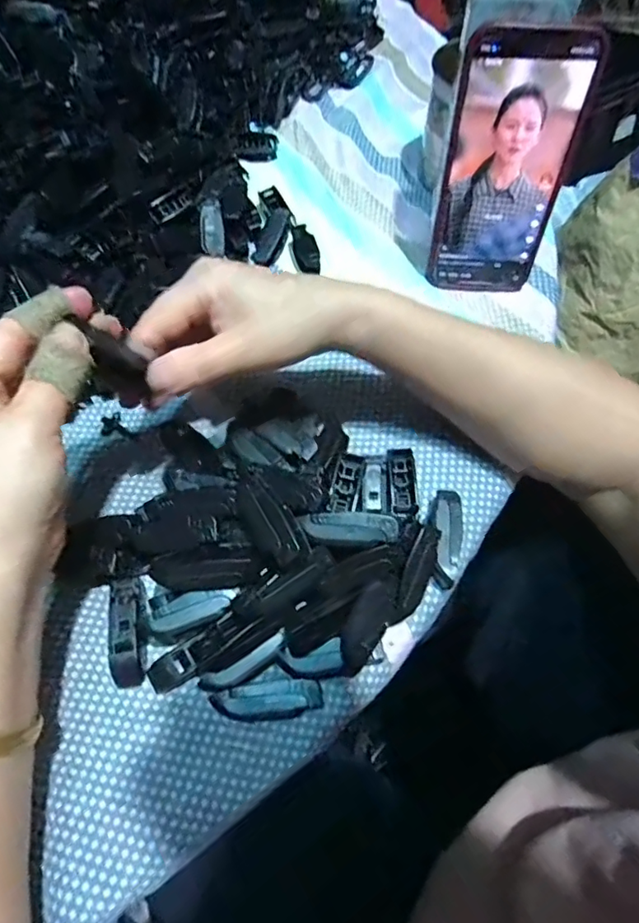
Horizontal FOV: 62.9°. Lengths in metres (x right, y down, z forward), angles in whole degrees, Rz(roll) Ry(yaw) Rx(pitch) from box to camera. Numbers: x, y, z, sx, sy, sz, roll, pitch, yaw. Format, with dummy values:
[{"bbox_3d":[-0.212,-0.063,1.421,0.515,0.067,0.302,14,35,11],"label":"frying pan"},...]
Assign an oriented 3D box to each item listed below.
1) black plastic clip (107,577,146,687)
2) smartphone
[{"bbox_3d":[-0.104,0.091,0.281,0.018,0.009,0.055,-8,63,-2],"label":"black plastic clip"},{"bbox_3d":[0.118,-0.182,0.339,0.074,0.158,0.006,6,52,5],"label":"smartphone"}]

